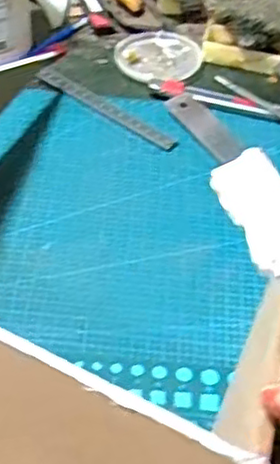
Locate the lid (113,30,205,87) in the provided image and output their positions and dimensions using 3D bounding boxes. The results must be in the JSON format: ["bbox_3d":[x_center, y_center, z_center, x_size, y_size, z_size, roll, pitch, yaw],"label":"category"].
[{"bbox_3d":[0.016,-0.163,0.639,0.079,0.007,0.077,1,48,-2],"label":"lid"}]

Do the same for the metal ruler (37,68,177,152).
[{"bbox_3d":[-0.030,-0.105,0.583,0.144,0.004,0.018,35,51,23],"label":"metal ruler"}]

